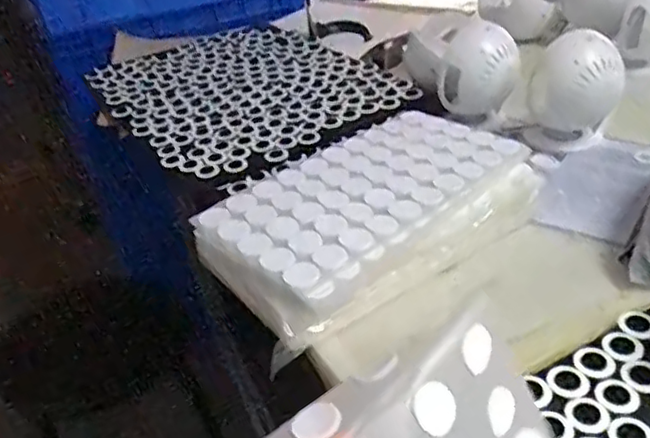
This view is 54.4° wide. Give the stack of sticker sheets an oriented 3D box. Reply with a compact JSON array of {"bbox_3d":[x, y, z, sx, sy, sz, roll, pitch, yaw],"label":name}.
[{"bbox_3d":[0.043,-0.010,0.613,0.330,0.049,0.185,-30,43,-29],"label":"stack of sticker sheets"}]

